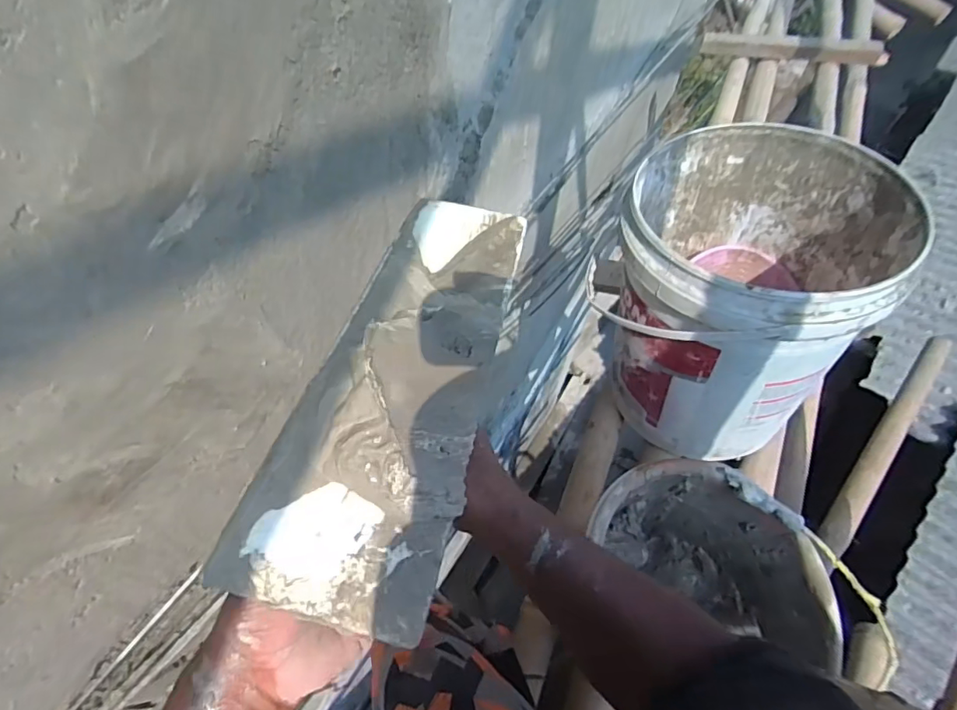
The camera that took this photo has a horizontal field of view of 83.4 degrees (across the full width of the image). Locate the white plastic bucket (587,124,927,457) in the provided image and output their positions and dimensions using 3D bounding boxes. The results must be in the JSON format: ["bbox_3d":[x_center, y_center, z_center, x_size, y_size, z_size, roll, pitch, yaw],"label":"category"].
[{"bbox_3d":[0.319,-0.075,0.714,0.293,0.331,0.298,2,58,-3],"label":"white plastic bucket"}]

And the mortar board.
[{"bbox_3d":[-0.045,-0.005,0.319,0.108,0.039,0.289,14,56,5],"label":"mortar board"}]

